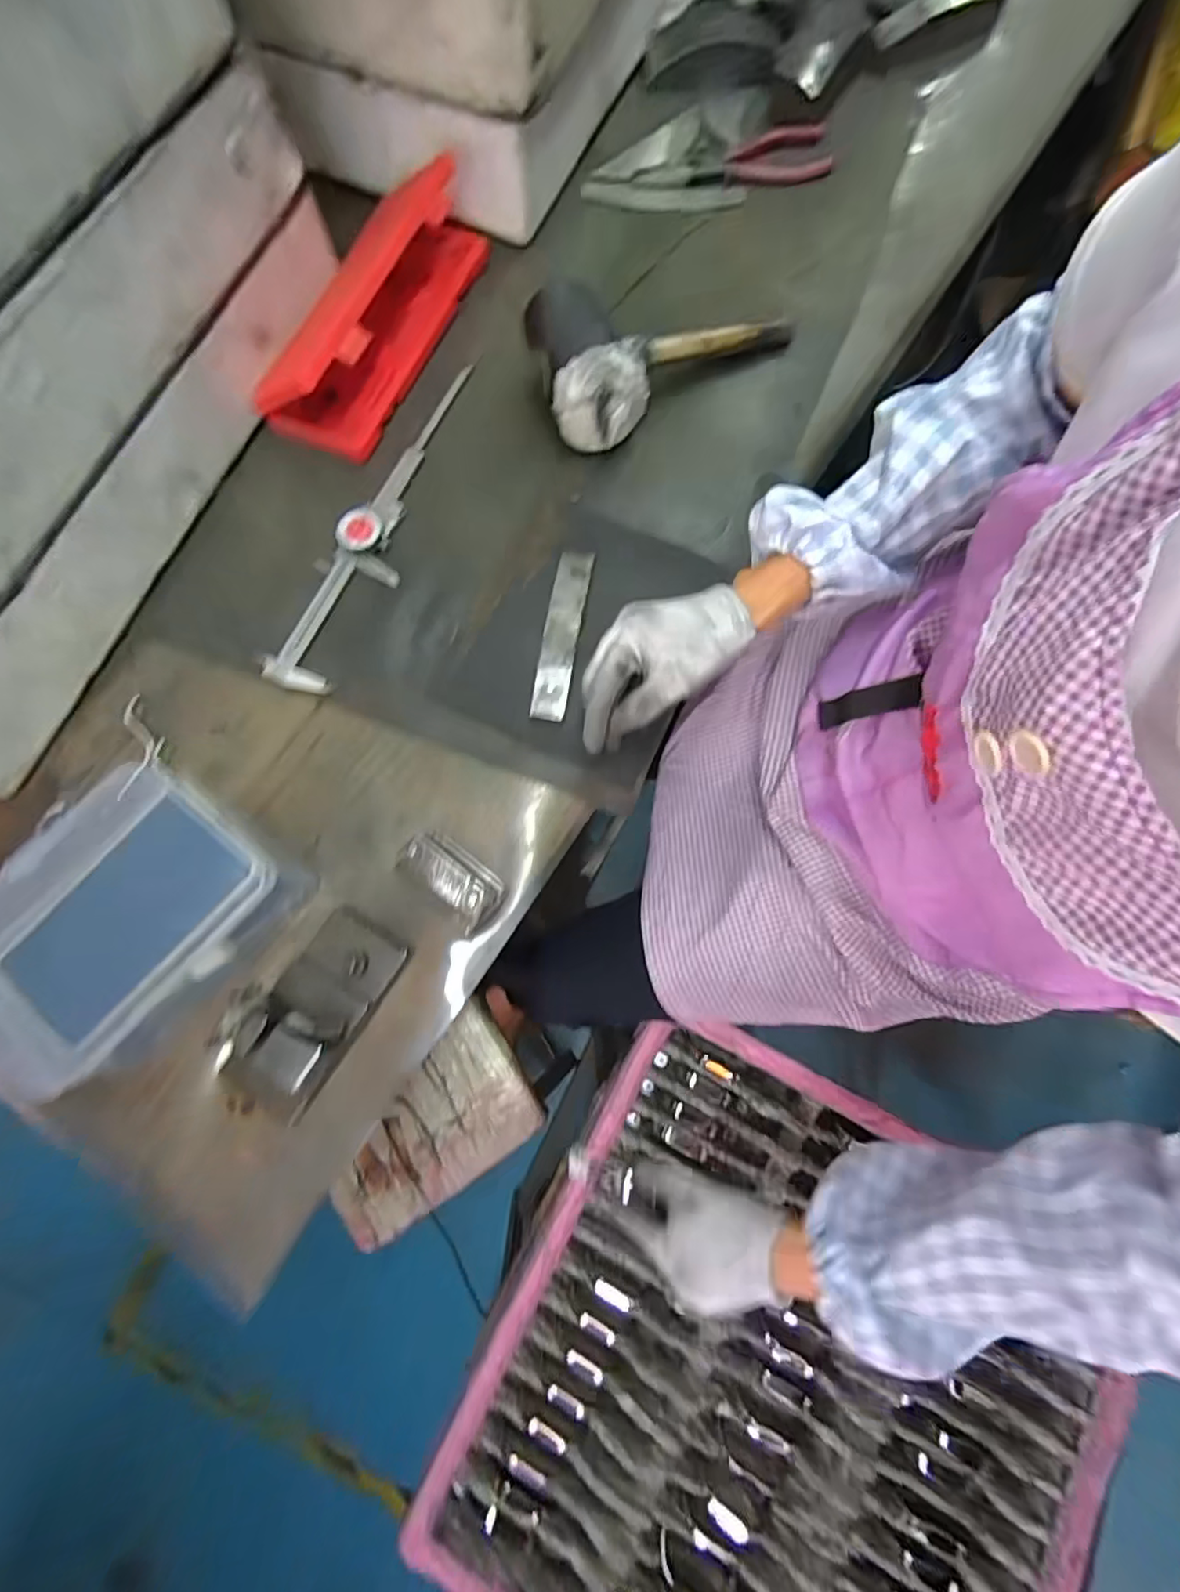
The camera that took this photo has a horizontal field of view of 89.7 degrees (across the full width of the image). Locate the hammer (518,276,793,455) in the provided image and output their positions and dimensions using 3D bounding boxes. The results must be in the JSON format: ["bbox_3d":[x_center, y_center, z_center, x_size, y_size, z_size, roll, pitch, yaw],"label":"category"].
[{"bbox_3d":[0.070,-0.380,0.501,0.235,0.074,0.120,-19,77,-5],"label":"hammer"}]

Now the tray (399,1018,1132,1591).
[{"bbox_3d":[0.189,0.581,0.587,0.546,0.061,0.551,27,79,5],"label":"tray"}]

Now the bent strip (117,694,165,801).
[{"bbox_3d":[-0.343,-0.038,0.453,0.029,0.011,0.080,-5,78,-2],"label":"bent strip"}]

